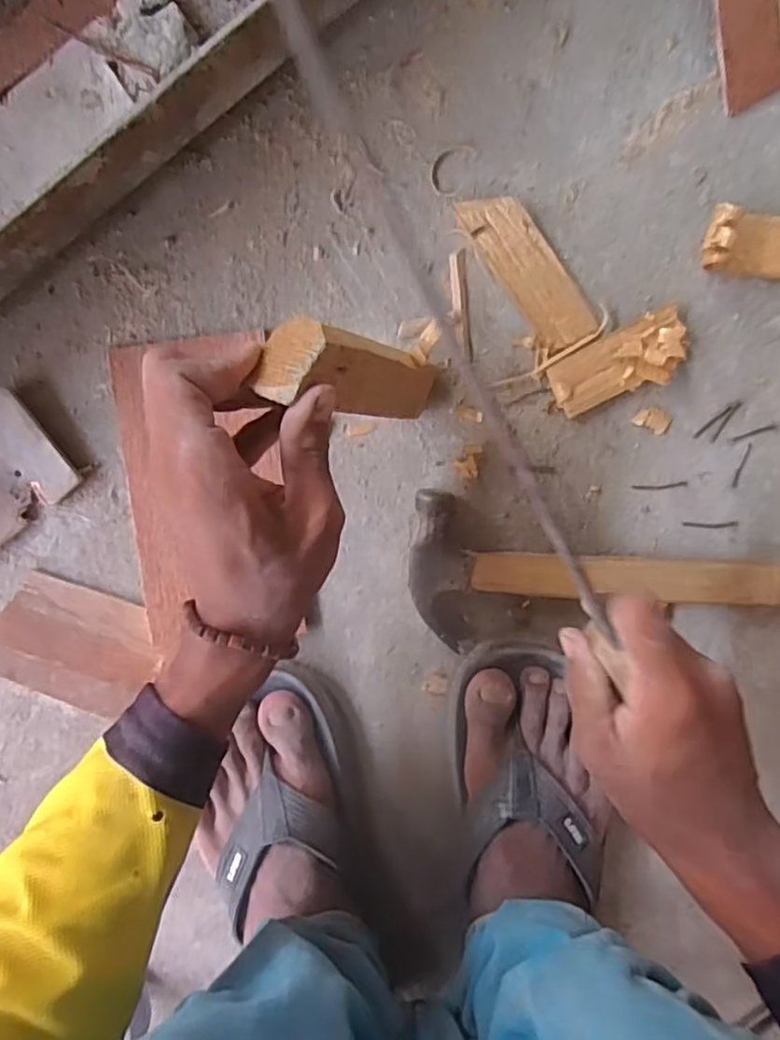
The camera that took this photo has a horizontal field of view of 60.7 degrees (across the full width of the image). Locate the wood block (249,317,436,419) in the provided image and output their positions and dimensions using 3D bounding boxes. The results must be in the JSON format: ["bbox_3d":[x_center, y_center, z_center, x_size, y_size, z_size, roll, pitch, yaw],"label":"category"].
[{"bbox_3d":[-0.014,-0.071,0.335,0.026,0.141,0.035,19,101,25],"label":"wood block"}]

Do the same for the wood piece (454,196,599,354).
[{"bbox_3d":[0.084,-0.152,0.404,0.035,0.004,0.104,-36,97,7],"label":"wood piece"}]

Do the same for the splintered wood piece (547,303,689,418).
[{"bbox_3d":[0.141,-0.095,0.405,0.083,0.025,0.038,-26,98,5],"label":"splintered wood piece"}]

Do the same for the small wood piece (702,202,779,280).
[{"bbox_3d":[0.217,-0.165,0.393,0.064,0.025,0.035,9,100,0],"label":"small wood piece"}]

